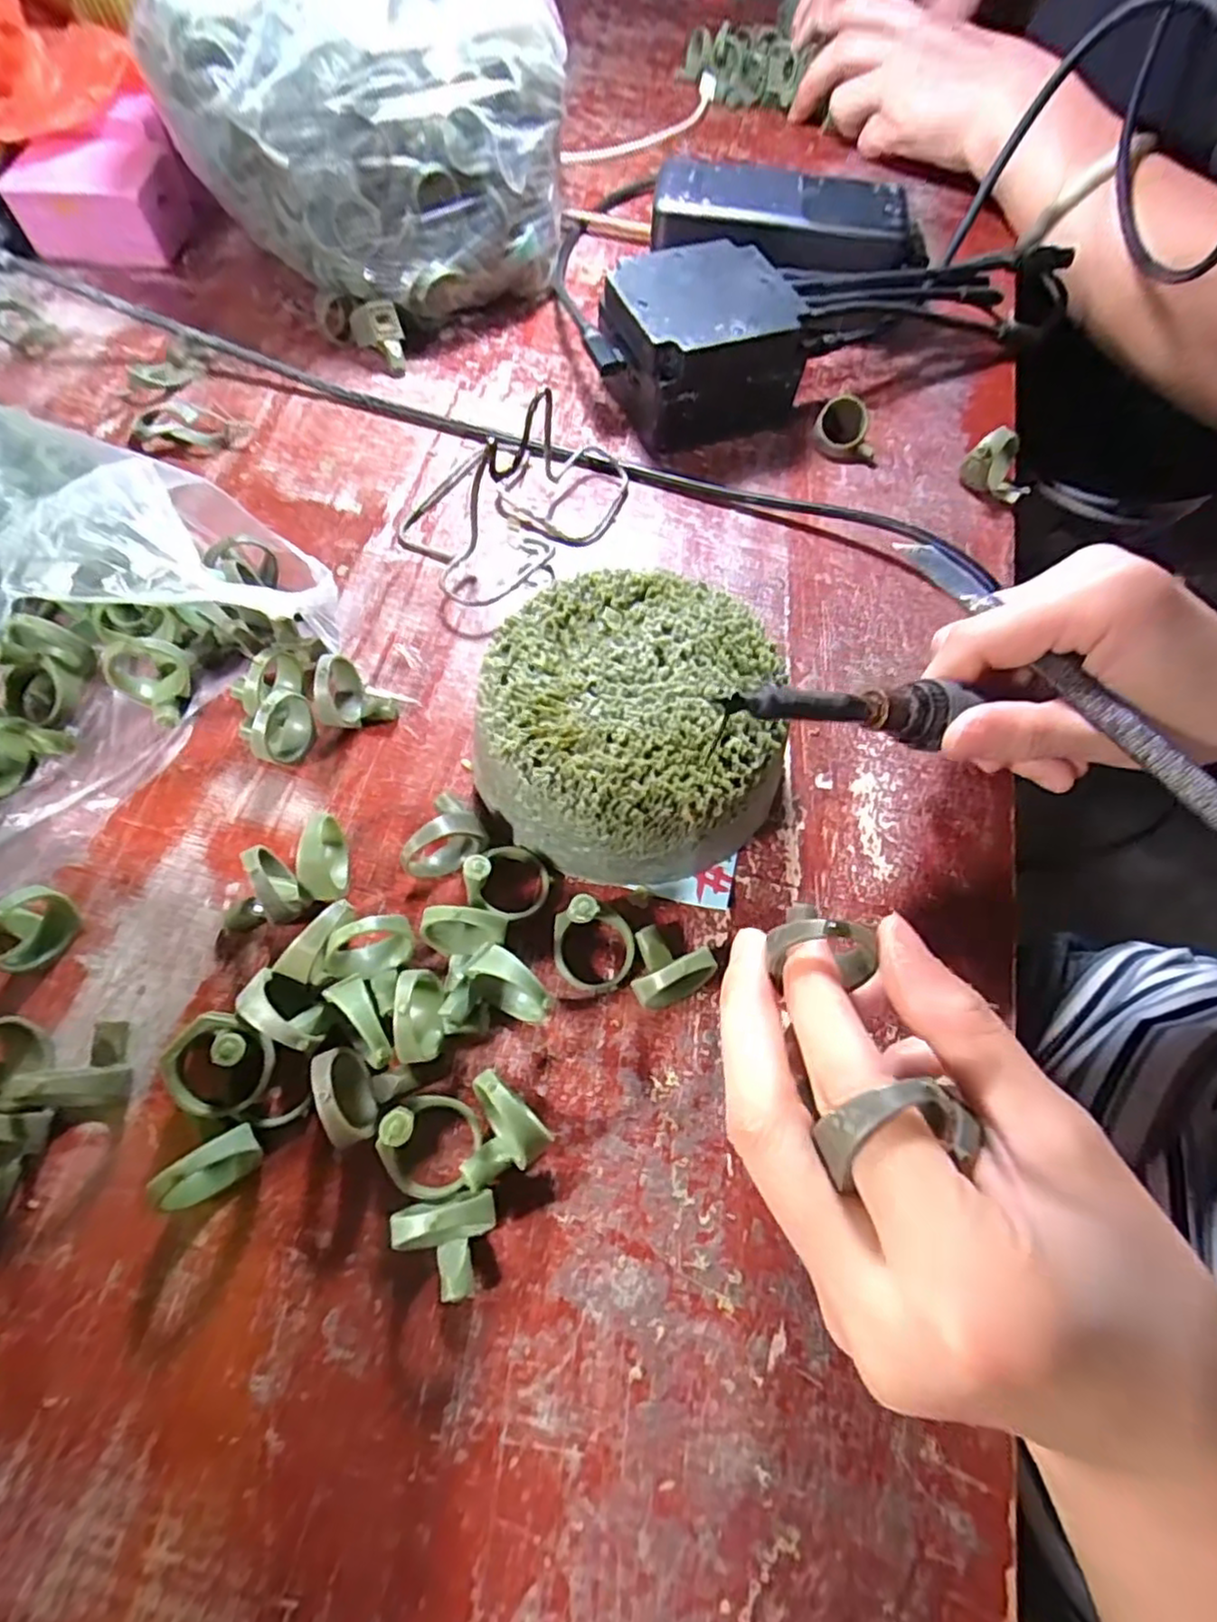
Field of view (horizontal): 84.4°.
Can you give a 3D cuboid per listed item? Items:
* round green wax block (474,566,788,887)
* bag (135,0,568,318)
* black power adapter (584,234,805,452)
[{"bbox_3d":[0.007,-0.029,0.233,0.098,0.046,0.098,1,64,-2],"label":"round green wax block"},{"bbox_3d":[-0.115,-0.357,0.339,0.182,0.125,0.182,4,64,-1],"label":"bag"},{"bbox_3d":[0.041,-0.222,0.323,0.085,0.051,0.075,-19,67,-11],"label":"black power adapter"}]

